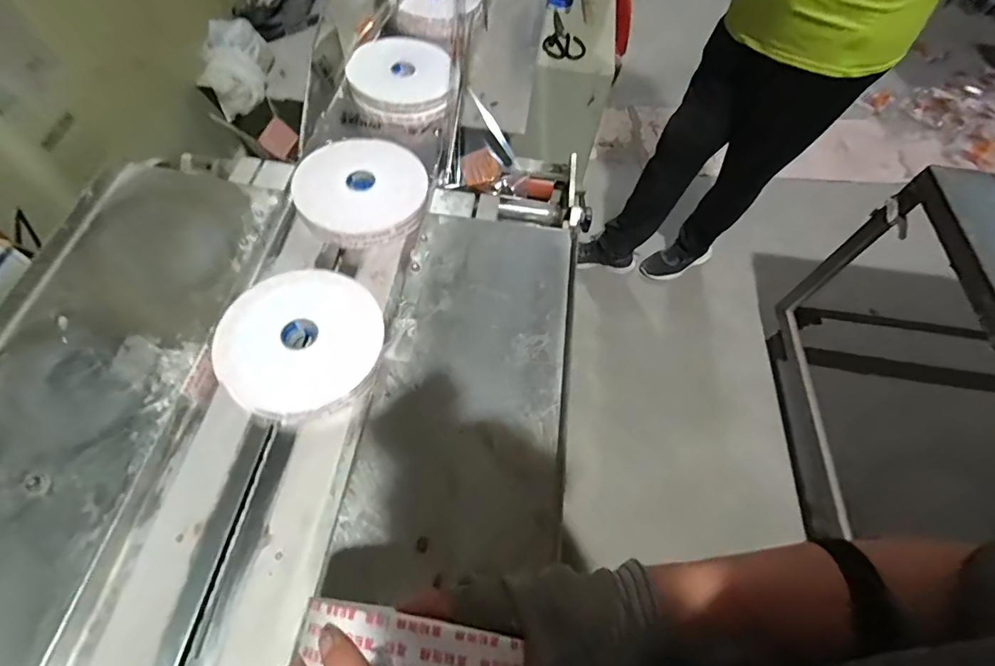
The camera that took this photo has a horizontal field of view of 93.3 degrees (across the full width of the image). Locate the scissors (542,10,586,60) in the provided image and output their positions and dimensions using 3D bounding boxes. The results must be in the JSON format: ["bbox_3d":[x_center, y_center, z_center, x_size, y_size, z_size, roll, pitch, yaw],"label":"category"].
[{"bbox_3d":[0.177,-0.776,1.220,0.105,0.018,0.196,9,60,0],"label":"scissors"}]

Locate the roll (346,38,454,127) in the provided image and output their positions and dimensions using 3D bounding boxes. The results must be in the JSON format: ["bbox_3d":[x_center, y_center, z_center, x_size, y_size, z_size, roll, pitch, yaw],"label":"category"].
[{"bbox_3d":[-0.161,-0.430,0.797,0.171,0.053,0.171,0,62,0],"label":"roll"}]

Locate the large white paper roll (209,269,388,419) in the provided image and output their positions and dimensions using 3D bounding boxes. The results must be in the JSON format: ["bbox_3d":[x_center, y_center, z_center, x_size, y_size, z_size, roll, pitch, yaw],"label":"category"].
[{"bbox_3d":[-0.227,0.006,0.545,0.180,0.025,0.178,2,60,-4],"label":"large white paper roll"}]

